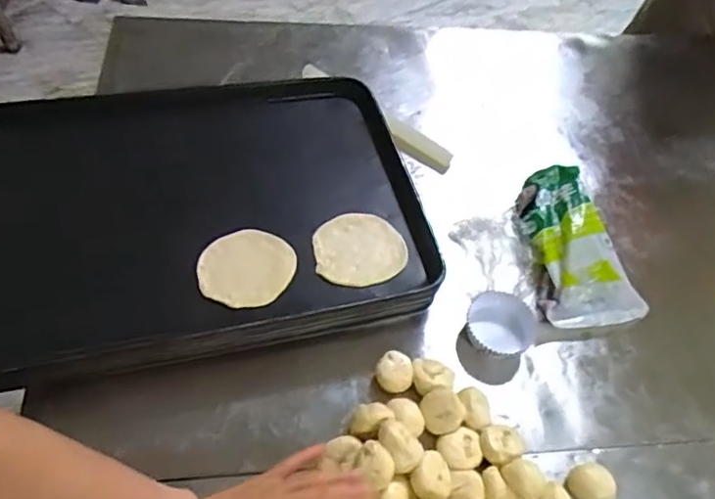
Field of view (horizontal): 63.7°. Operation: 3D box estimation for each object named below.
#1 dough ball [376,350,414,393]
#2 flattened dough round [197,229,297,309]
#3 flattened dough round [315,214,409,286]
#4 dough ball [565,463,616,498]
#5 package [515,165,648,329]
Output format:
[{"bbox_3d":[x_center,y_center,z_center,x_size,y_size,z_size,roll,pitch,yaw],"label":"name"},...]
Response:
[{"bbox_3d":[0.043,0.148,0.678,0.042,0.034,0.044,4,55,-5],"label":"dough ball"},{"bbox_3d":[-0.134,0.021,0.701,0.115,0.013,0.107,3,50,-3],"label":"flattened dough round"},{"bbox_3d":[0.003,-0.004,0.738,0.118,0.010,0.107,-6,57,-11],"label":"flattened dough round"},{"bbox_3d":[0.254,0.263,0.633,0.045,0.034,0.045,4,55,-5],"label":"dough ball"},{"bbox_3d":[0.295,-0.014,0.808,0.133,0.048,0.261,-4,56,-10],"label":"package"}]

